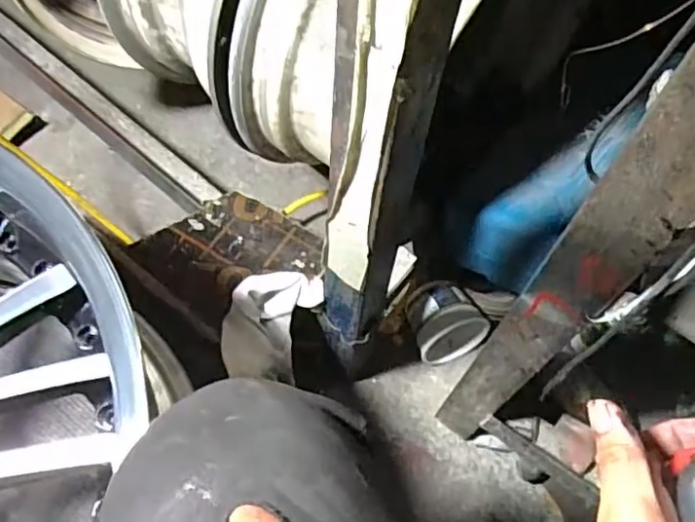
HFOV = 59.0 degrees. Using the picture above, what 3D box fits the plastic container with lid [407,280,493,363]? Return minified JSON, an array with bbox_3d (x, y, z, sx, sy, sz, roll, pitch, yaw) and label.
[{"bbox_3d":[0.123,0.077,0.786,0.084,0.087,0.078,1,62,-3],"label":"plastic container with lid"}]

